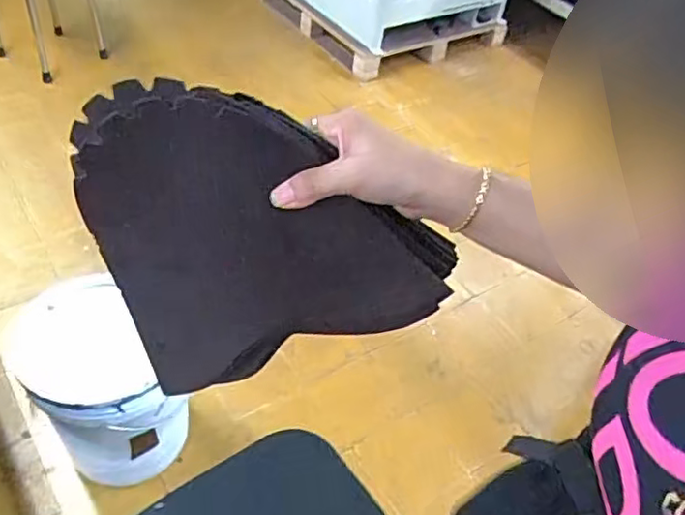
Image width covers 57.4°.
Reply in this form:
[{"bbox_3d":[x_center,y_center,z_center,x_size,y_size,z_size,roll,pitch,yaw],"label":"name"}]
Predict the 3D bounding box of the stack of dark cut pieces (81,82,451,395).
[{"bbox_3d":[-0.063,-0.021,0.447,0.233,0.228,0.019,-18,27,8],"label":"stack of dark cut pieces"}]

